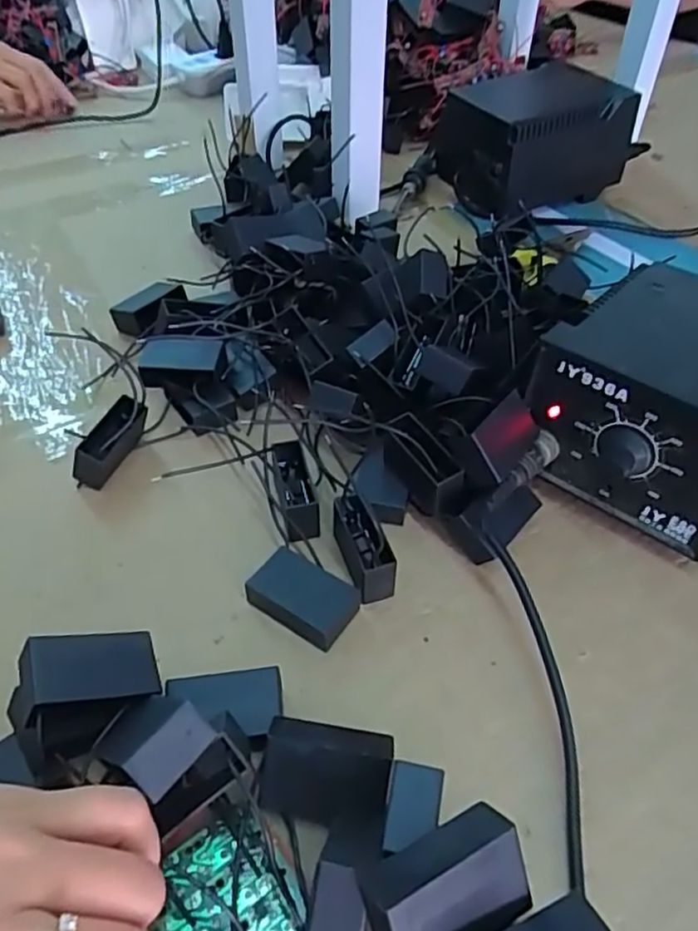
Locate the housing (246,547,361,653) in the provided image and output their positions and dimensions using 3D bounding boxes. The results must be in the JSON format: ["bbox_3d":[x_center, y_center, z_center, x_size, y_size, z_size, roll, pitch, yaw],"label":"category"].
[{"bbox_3d":[-0.022,0.064,0.319,0.046,0.021,0.029,27,50,22],"label":"housing"}]

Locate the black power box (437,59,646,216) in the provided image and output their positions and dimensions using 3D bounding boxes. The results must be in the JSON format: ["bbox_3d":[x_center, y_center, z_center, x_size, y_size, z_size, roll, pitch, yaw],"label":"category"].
[{"bbox_3d":[0.174,-0.319,0.632,0.149,0.083,0.129,-24,51,-21],"label":"black power box"}]

